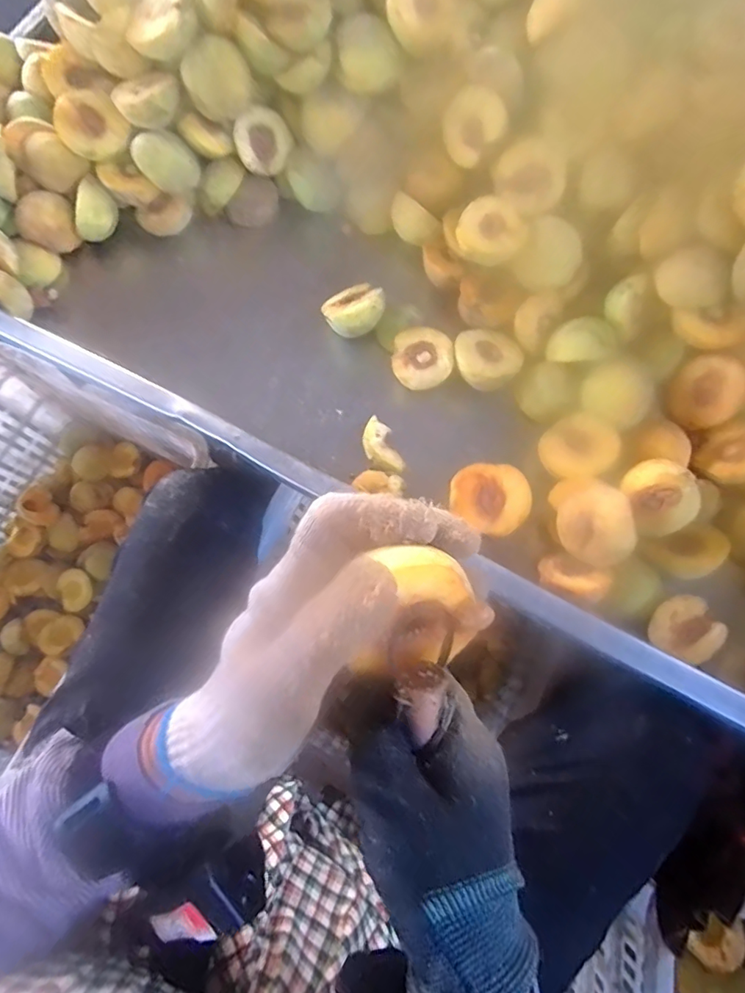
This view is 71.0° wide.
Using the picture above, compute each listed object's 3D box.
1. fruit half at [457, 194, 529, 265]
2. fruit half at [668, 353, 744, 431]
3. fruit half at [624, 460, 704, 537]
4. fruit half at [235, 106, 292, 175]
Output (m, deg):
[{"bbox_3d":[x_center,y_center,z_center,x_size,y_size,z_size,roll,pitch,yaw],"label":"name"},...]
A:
[{"bbox_3d":[0.106,-0.238,0.462,0.058,0.027,0.049,20,76,7],"label":"fruit half"},{"bbox_3d":[0.303,-0.094,0.471,0.029,0.063,0.059,-8,60,-39],"label":"fruit half"},{"bbox_3d":[0.229,-0.001,0.414,0.049,0.026,0.059,-15,75,-3],"label":"fruit half"},{"bbox_3d":[-0.115,-0.368,0.544,0.055,0.027,0.058,19,107,-27],"label":"fruit half"}]

